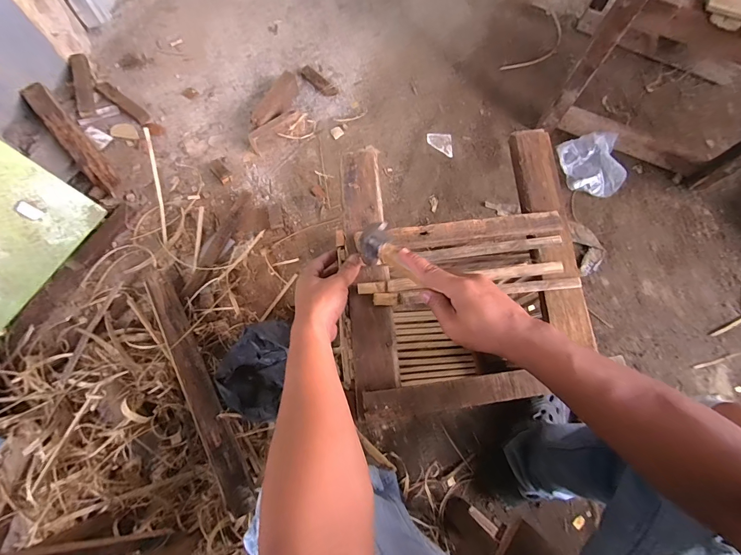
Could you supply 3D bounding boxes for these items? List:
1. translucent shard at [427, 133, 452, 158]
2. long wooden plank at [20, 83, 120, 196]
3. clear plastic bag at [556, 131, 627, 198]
[{"bbox_3d":[0.201,-0.383,1.010,0.069,0.008,0.077,-3,71,-5],"label":"translucent shard"},{"bbox_3d":[-0.770,-0.359,0.912,0.063,0.059,0.413,-40,79,-14],"label":"long wooden plank"},{"bbox_3d":[0.624,-0.312,0.986,0.178,0.057,0.177,-17,73,-10],"label":"clear plastic bag"}]

